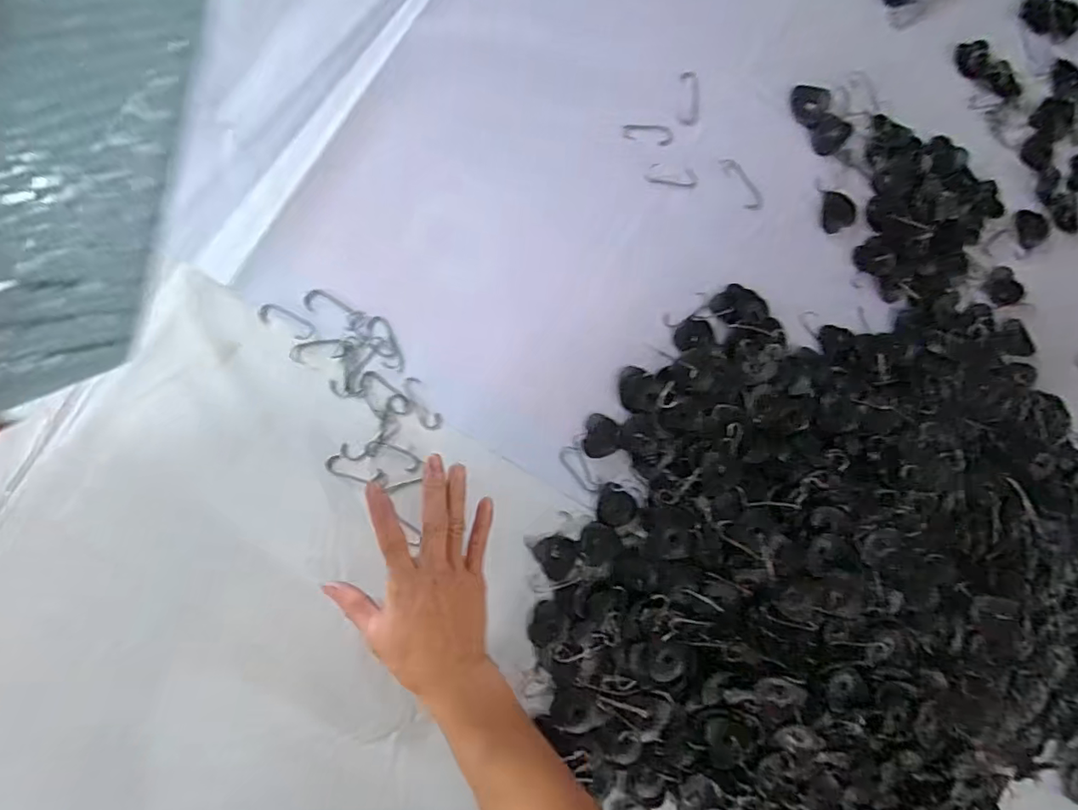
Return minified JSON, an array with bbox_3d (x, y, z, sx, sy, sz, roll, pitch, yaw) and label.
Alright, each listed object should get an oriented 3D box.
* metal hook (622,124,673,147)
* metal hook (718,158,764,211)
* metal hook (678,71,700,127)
[{"bbox_3d":[0.093,-0.231,0.458,0.043,0.004,0.017,7,88,-8],"label":"metal hook"},{"bbox_3d":[0.177,-0.192,0.469,0.019,0.004,0.053,-32,94,-7],"label":"metal hook"},{"bbox_3d":[0.130,-0.262,0.463,0.018,0.004,0.046,3,89,-8],"label":"metal hook"}]

